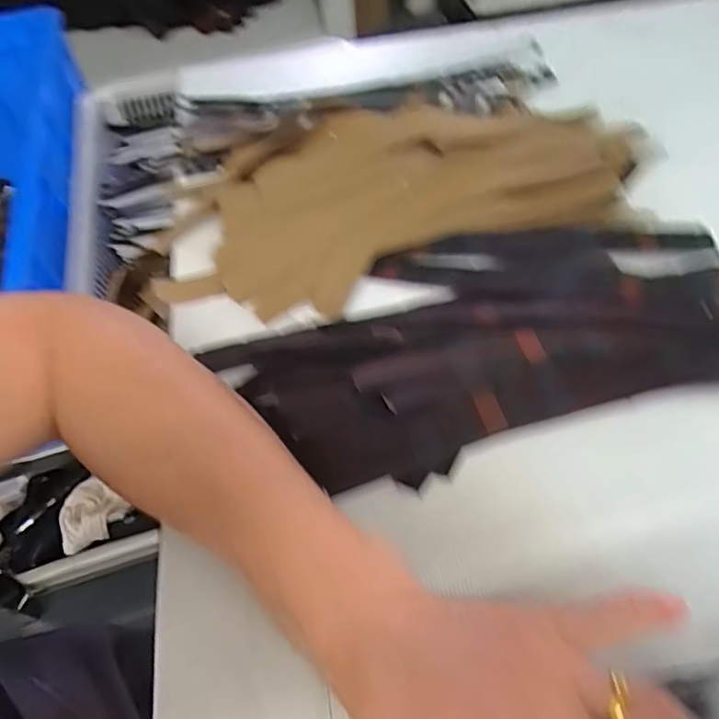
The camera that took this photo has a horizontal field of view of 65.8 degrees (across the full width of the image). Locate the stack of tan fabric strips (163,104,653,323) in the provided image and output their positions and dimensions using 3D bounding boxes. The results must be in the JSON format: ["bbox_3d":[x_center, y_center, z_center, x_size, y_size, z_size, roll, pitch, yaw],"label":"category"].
[{"bbox_3d":[0.033,-0.116,0.361,0.328,0.033,0.132,-14,57,-4],"label":"stack of tan fabric strips"}]

